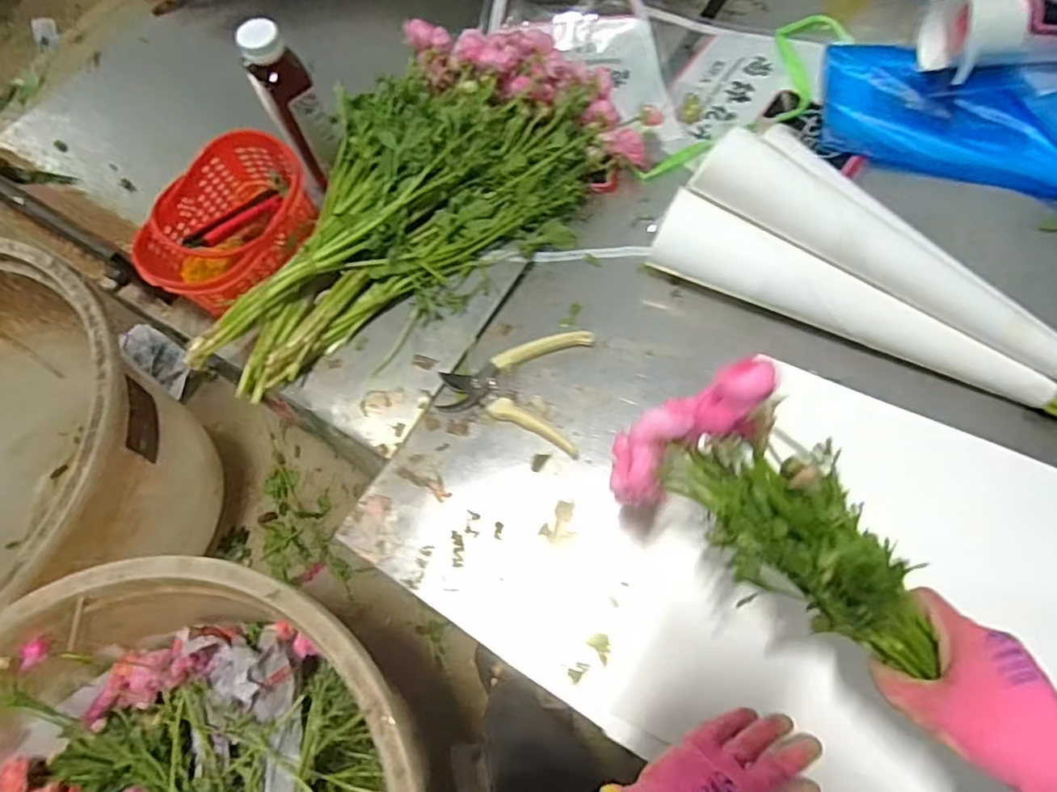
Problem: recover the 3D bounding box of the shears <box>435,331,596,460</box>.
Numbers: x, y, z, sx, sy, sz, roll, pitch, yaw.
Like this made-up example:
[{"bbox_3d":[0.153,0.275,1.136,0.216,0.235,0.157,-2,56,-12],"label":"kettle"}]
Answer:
[{"bbox_3d":[-0.017,-0.013,0.636,0.150,0.016,0.130,7,69,9],"label":"shears"}]

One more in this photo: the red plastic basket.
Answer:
[{"bbox_3d":[-0.324,-0.182,0.686,0.144,0.089,0.196,38,76,18],"label":"red plastic basket"}]

